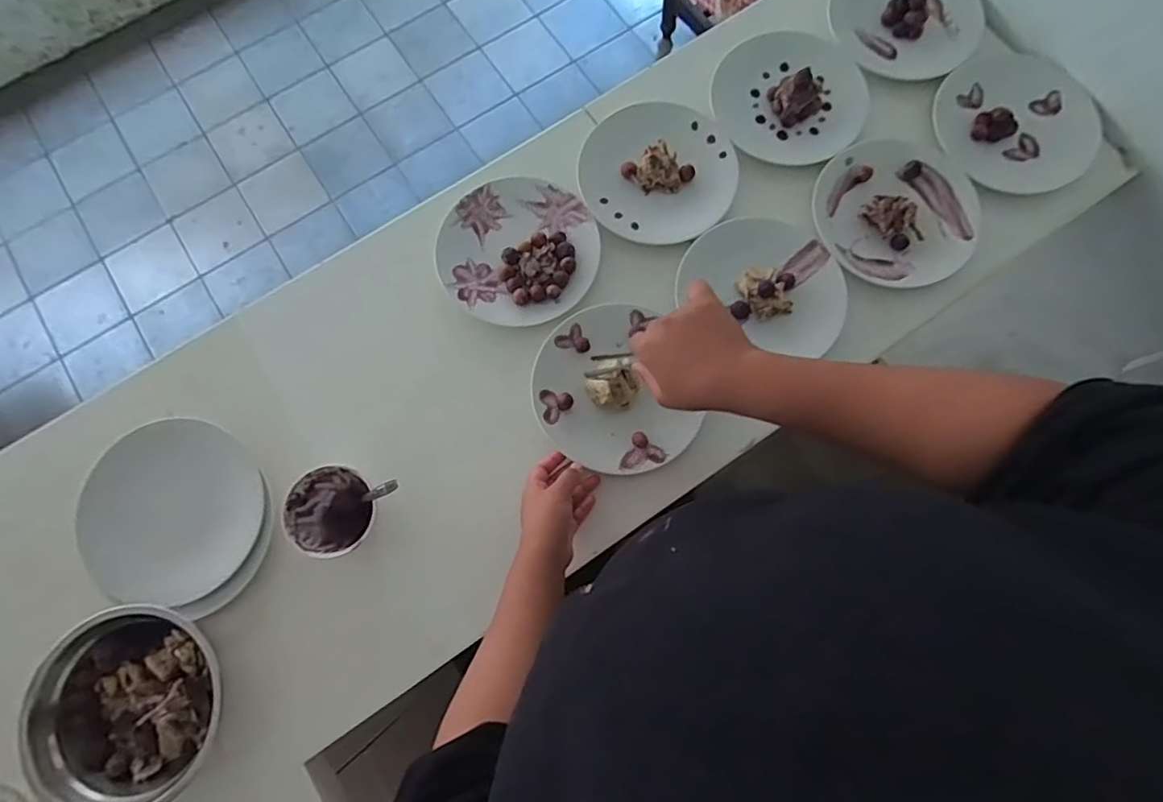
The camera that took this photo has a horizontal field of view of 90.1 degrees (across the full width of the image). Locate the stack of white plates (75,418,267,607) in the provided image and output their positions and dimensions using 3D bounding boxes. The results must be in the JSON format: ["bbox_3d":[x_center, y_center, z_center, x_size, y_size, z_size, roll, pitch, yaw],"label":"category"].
[{"bbox_3d":[-0.464,0.124,0.657,0.189,0.029,0.196,3,77,1],"label":"stack of white plates"}]

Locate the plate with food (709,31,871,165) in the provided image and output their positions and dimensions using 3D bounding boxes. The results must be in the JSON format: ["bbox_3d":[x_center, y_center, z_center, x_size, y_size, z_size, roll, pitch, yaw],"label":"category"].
[{"bbox_3d":[0.289,-0.425,0.795,0.207,0.041,0.215,0,76,1],"label":"plate with food"}]

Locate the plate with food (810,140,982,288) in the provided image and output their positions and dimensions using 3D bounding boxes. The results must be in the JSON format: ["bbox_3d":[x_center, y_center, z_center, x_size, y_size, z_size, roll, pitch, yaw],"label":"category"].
[{"bbox_3d":[0.410,-0.248,0.755,0.213,0.024,0.202,0,76,1],"label":"plate with food"}]

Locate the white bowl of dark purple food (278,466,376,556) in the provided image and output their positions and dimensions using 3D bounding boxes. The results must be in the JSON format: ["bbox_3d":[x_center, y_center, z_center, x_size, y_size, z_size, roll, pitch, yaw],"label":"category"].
[{"bbox_3d":[-0.274,0.122,0.649,0.098,0.050,0.093,0,76,1],"label":"white bowl of dark purple food"}]

